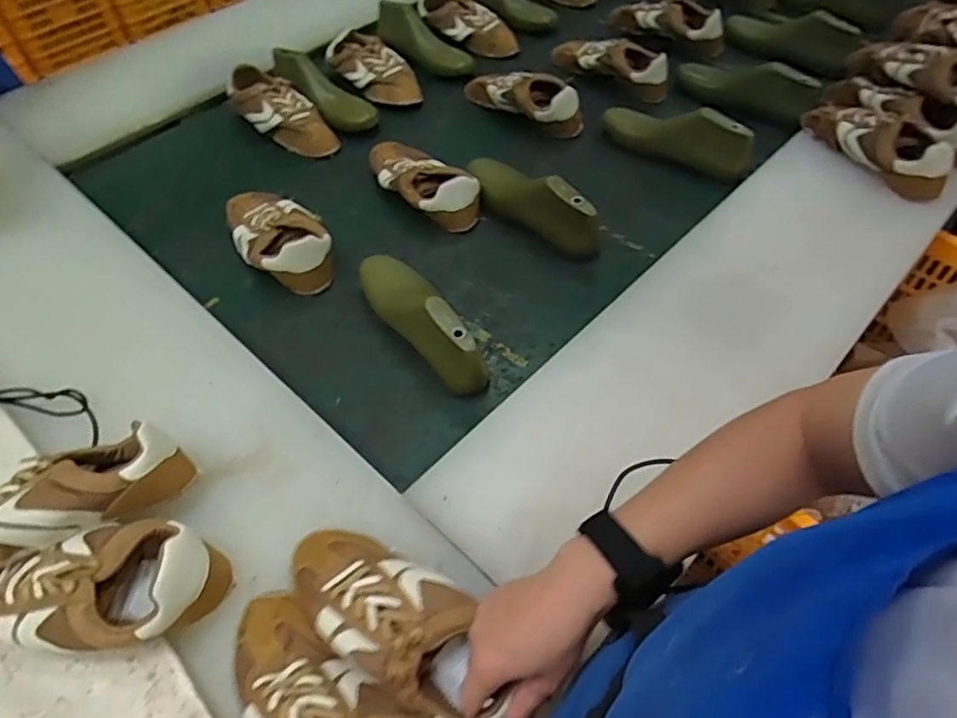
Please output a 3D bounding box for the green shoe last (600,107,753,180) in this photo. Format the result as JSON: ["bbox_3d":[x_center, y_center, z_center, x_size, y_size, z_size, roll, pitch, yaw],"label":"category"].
[{"bbox_3d":[0.320,-0.374,0.995,0.243,0.082,0.070,33,61,23],"label":"green shoe last"}]

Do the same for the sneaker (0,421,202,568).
[{"bbox_3d":[-0.388,0.134,0.548,0.234,0.080,0.093,-25,57,-17],"label":"sneaker"}]

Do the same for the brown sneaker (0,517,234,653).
[{"bbox_3d":[-0.329,0.189,0.514,0.208,0.069,0.103,4,54,4],"label":"brown sneaker"}]

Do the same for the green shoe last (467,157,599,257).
[{"bbox_3d":[0.072,-0.234,0.881,0.070,0.088,0.244,-38,62,-24],"label":"green shoe last"}]

